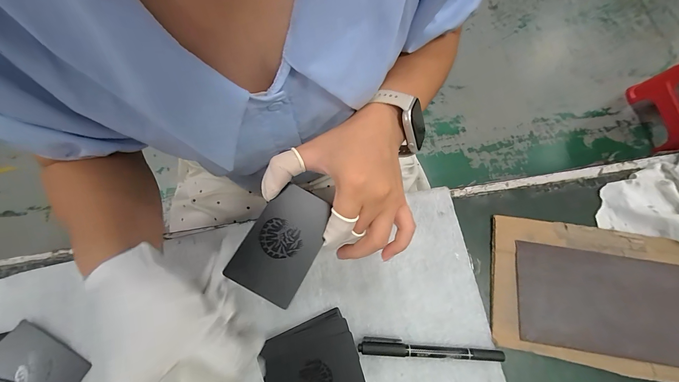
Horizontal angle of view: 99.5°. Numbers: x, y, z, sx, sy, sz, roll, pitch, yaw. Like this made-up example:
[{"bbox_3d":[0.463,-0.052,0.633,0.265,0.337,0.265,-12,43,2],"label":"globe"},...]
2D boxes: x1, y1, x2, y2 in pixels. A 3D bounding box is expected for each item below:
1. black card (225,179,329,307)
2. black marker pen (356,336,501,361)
[{"bbox_3d":[-0.042,0.037,0.221,0.053,0.004,0.084,29,67,0],"label":"black card"},{"bbox_3d":[0.088,0.156,0.281,0.136,0.010,0.015,3,75,2],"label":"black marker pen"}]

